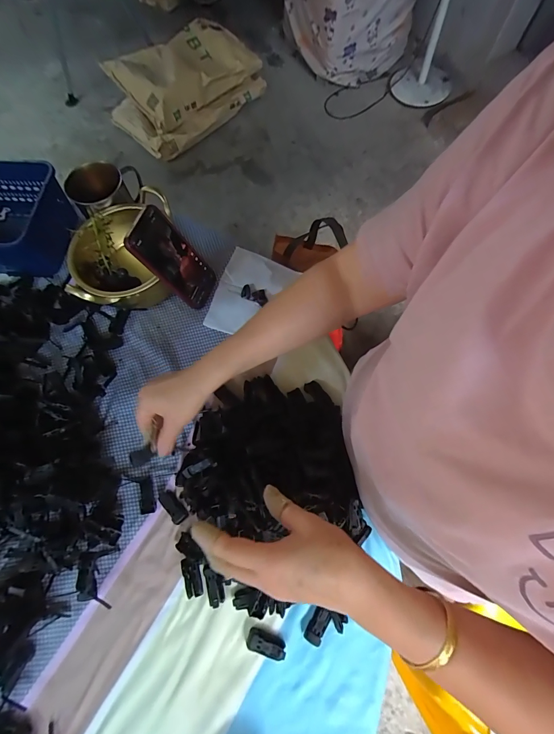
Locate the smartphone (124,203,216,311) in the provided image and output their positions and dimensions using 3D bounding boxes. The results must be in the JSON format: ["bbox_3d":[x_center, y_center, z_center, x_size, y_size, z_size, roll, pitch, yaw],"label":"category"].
[{"bbox_3d":[-0.155,-0.163,0.511,0.017,0.162,0.076,7,69,31],"label":"smartphone"}]

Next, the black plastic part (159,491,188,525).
[{"bbox_3d":[-0.144,0.191,0.457,0.021,0.013,0.049,-42,76,-13],"label":"black plastic part"}]

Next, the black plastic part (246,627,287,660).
[{"bbox_3d":[-0.013,0.338,0.405,0.047,0.009,0.023,20,72,7],"label":"black plastic part"}]

